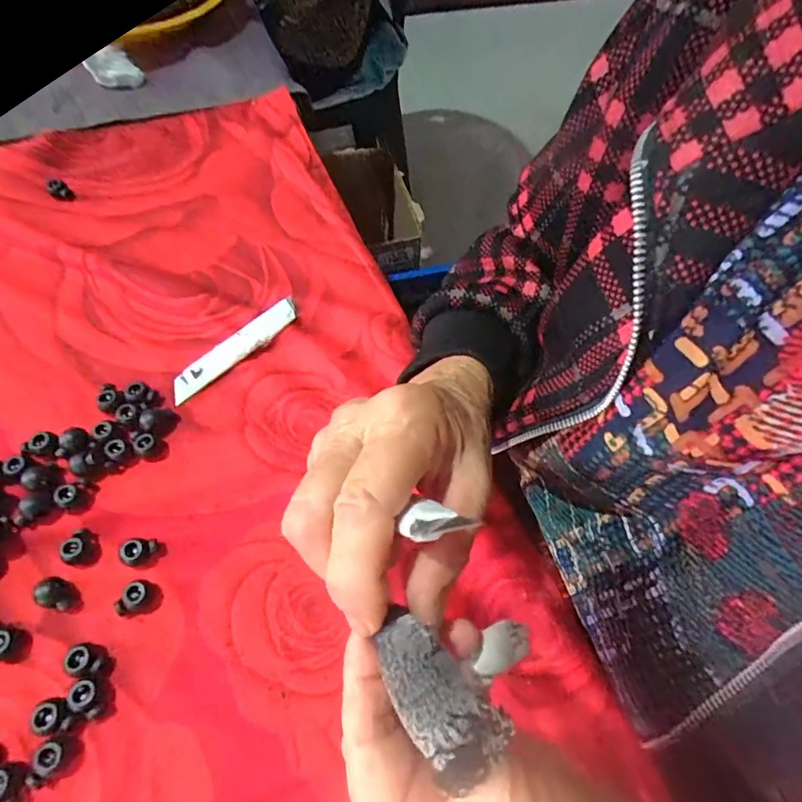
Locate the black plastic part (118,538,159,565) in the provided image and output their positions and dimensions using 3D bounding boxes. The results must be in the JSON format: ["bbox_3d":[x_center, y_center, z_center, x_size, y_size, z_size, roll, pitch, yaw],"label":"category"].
[{"bbox_3d":[-0.147,0.085,0.270,0.018,0.010,0.014,0,61,-3],"label":"black plastic part"}]

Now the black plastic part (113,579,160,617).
[{"bbox_3d":[-0.142,0.106,0.260,0.019,0.009,0.016,-4,61,-5],"label":"black plastic part"}]

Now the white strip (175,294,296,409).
[{"bbox_3d":[-0.114,-0.037,0.333,0.101,0.004,0.019,-41,86,-17],"label":"white strip"}]

